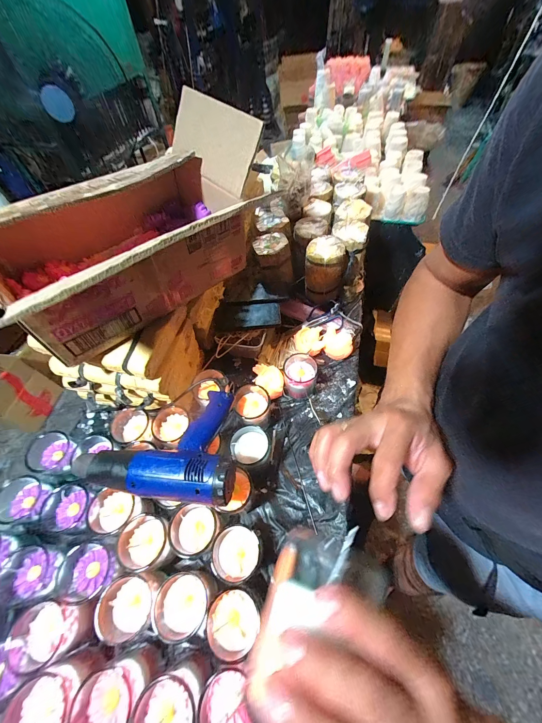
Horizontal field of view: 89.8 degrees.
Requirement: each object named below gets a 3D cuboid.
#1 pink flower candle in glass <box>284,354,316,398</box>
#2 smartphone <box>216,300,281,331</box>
[{"bbox_3d":[0.064,0.034,0.600,0.067,0.084,0.083,0,56,4],"label":"pink flower candle in glass"},{"bbox_3d":[-0.053,-0.115,0.654,0.148,0.012,0.076,-4,62,-6],"label":"smartphone"}]

